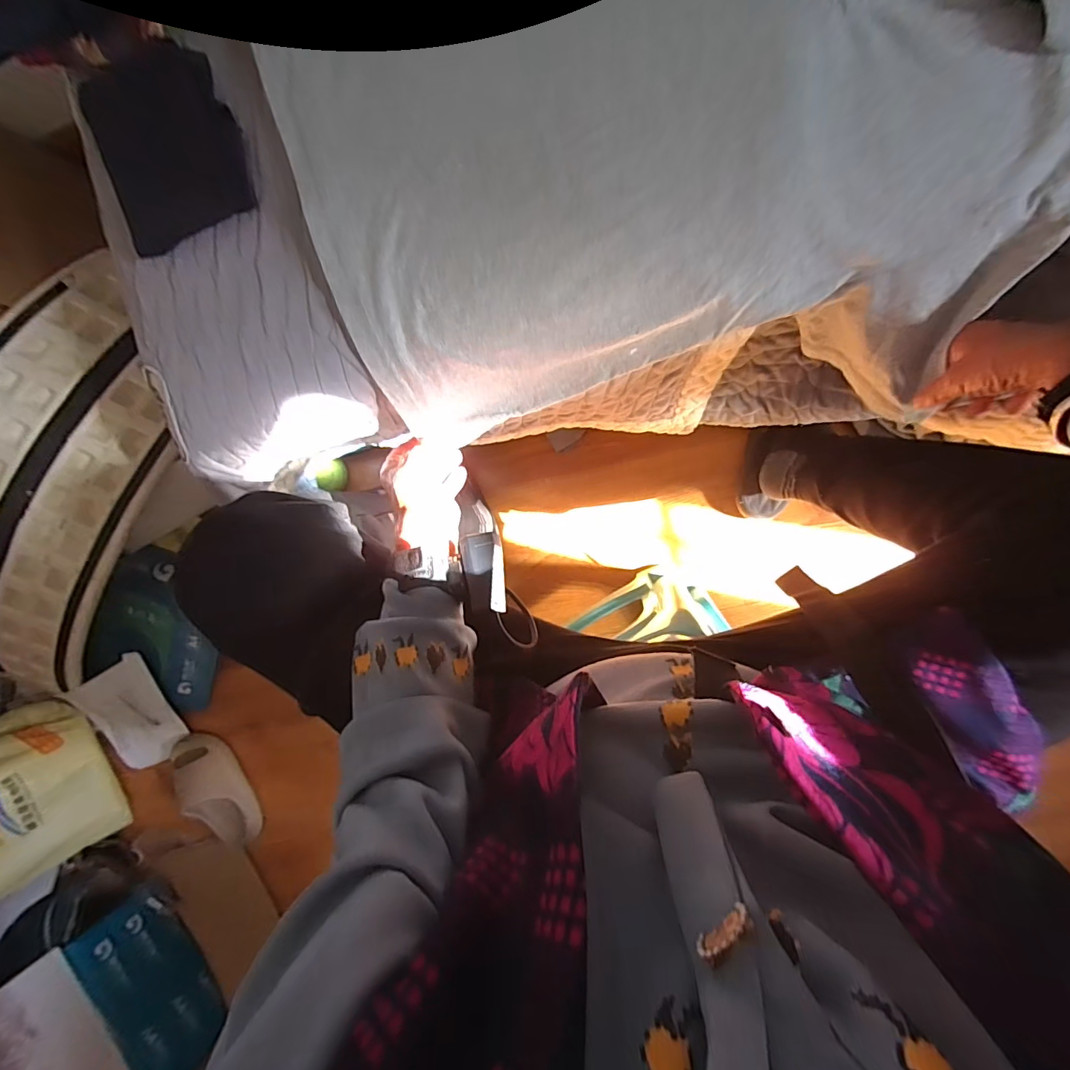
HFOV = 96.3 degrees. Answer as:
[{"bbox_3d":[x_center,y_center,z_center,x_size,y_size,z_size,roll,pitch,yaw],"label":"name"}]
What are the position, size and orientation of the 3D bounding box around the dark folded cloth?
[{"bbox_3d":[-0.339,-0.365,0.443,0.129,0.016,0.165,-17,89,10],"label":"dark folded cloth"}]

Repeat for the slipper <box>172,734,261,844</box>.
[{"bbox_3d":[-0.589,0.471,0.880,0.105,0.054,0.227,-40,85,8],"label":"slipper"}]

